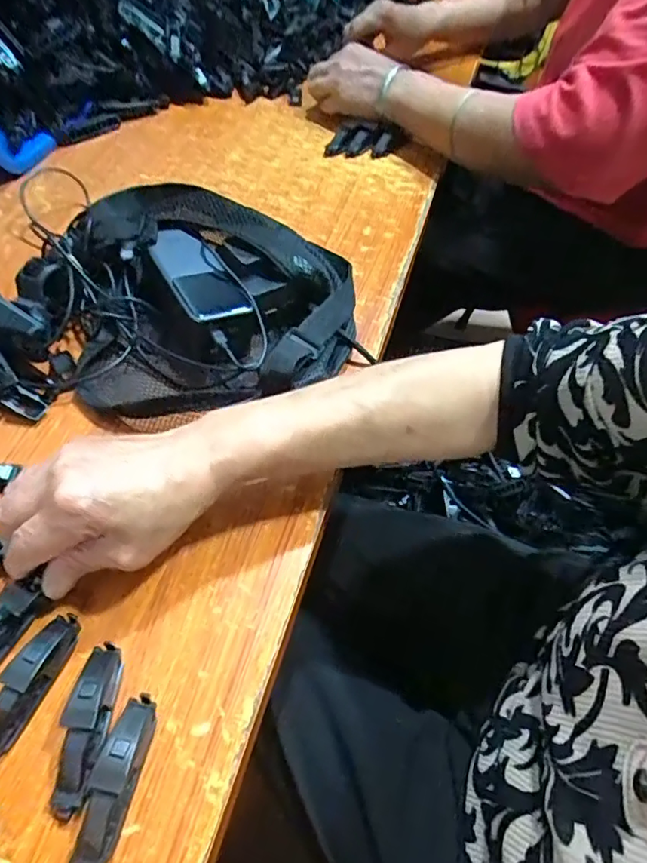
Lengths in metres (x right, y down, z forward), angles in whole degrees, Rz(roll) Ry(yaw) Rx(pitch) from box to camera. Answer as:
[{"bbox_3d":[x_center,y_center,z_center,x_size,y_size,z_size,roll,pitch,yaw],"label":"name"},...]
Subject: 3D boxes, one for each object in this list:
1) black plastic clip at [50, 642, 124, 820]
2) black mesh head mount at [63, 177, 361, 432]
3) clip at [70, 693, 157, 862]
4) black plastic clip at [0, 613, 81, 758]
[{"bbox_3d":[-0.124,0.154,0.290,0.019,0.022,0.081,0,54,0],"label":"black plastic clip"},{"bbox_3d":[-0.100,-0.130,0.470,0.245,0.061,0.262,-11,54,-8],"label":"black mesh head mount"},{"bbox_3d":[-0.104,0.175,0.273,0.019,0.026,0.081,11,54,8],"label":"clip"},{"bbox_3d":[-0.162,0.137,0.302,0.018,0.021,0.075,21,56,14],"label":"black plastic clip"}]

